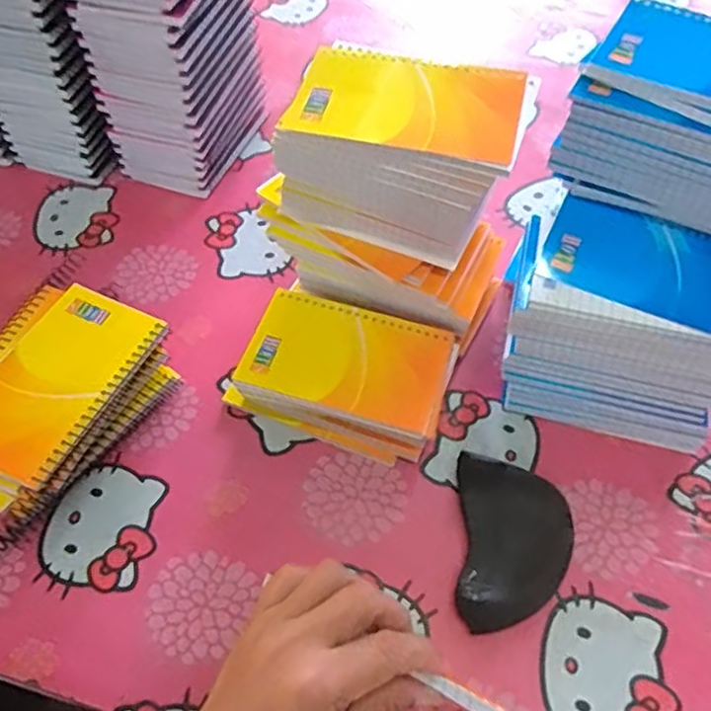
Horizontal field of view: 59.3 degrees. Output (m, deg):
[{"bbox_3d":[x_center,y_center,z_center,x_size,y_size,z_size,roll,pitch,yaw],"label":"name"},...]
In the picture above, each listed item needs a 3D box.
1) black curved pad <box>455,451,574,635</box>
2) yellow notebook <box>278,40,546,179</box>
[{"bbox_3d":[0.097,0.116,0.386,0.066,0.024,0.101,5,57,4],"label":"black curved pad"},{"bbox_3d":[0.033,-0.148,0.364,0.132,0.014,0.080,18,59,12],"label":"yellow notebook"}]

